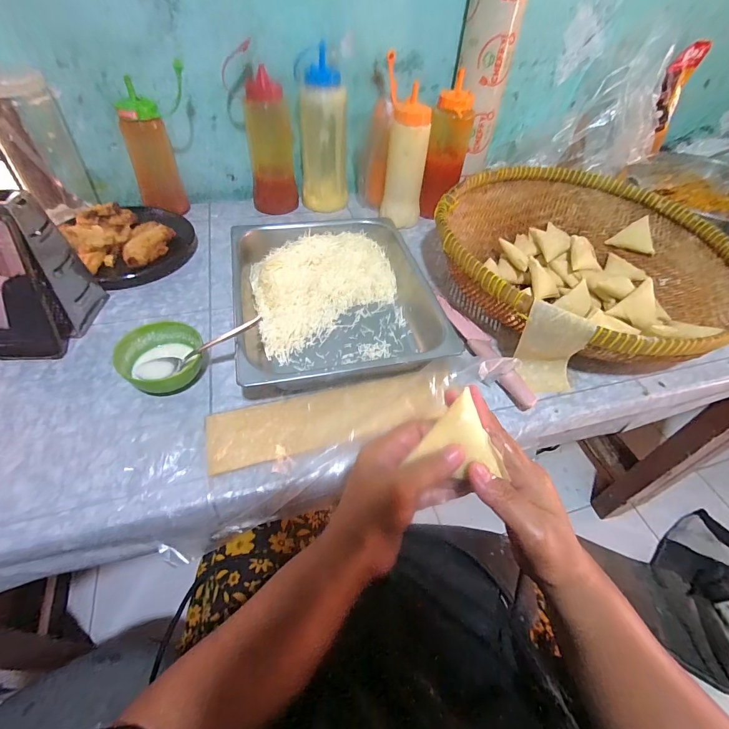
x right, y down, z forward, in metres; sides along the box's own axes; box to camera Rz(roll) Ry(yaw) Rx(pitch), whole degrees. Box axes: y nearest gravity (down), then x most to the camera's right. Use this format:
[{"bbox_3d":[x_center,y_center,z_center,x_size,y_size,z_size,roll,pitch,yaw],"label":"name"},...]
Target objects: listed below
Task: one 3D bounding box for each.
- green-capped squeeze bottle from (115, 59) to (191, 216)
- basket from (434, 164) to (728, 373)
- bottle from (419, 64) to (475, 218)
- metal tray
[{"bbox_3d":[-0.346,-0.370,0.658,0.118,0.194,0.062,-15,52,-17],"label":"green-capped squeeze bottle"},{"bbox_3d":[0.329,-0.163,0.586,0.426,0.091,0.418,2,49,-3],"label":"basket"},{"bbox_3d":[0.146,-0.379,0.695,0.066,0.198,0.069,23,51,15],"label":"bottle"},{"bbox_3d":[-0.042,-0.099,0.535,0.263,0.052,0.302,-8,50,-12],"label":"metal tray"}]

